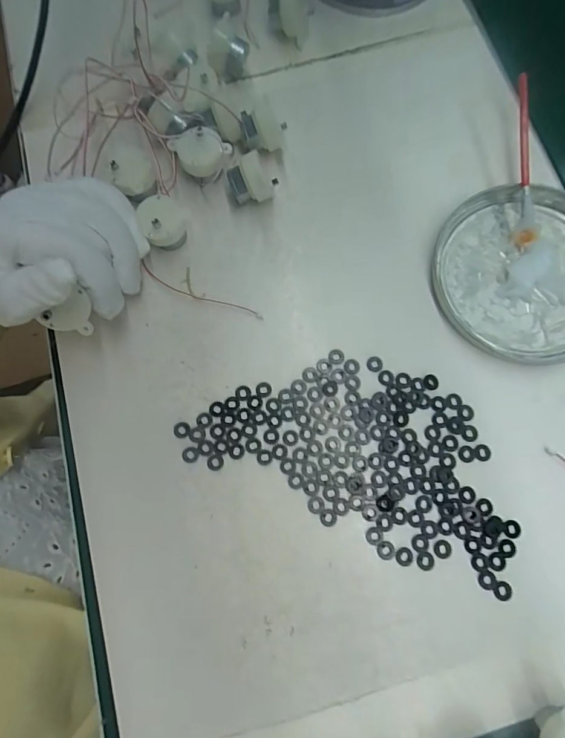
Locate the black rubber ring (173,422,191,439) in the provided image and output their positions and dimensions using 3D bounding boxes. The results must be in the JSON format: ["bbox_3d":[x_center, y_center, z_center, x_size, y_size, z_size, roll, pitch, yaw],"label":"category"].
[{"bbox_3d":[-0.065,0.039,0.260,0.010,0.004,0.010,0,77,1],"label":"black rubber ring"}]

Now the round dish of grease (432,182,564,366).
[{"bbox_3d":[0.174,-0.067,0.282,0.124,0.014,0.130,0,77,1],"label":"round dish of grease"}]

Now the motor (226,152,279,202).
[{"bbox_3d":[-0.022,-0.133,0.287,0.031,0.026,0.023,-23,77,-4],"label":"motor"}]

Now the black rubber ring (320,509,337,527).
[{"bbox_3d":[0.028,0.091,0.248,0.010,0.004,0.010,0,77,1],"label":"black rubber ring"}]

